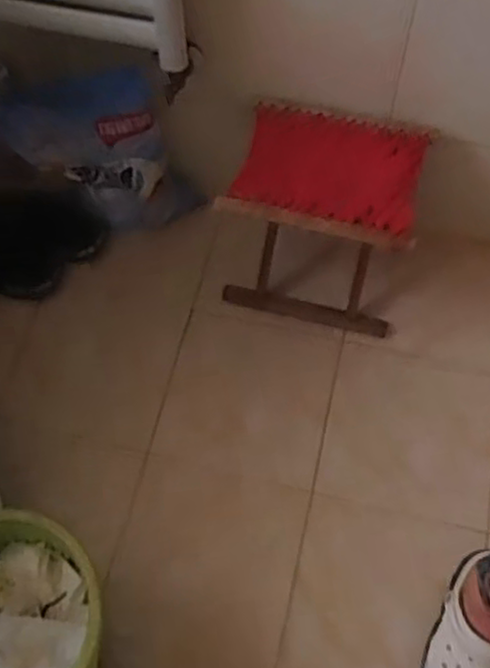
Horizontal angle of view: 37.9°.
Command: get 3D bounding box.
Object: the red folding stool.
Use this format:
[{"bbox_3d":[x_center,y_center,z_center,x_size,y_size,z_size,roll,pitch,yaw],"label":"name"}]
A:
[{"bbox_3d":[0.142,-0.211,1.299,0.311,0.322,0.260,14,64,9],"label":"red folding stool"}]

